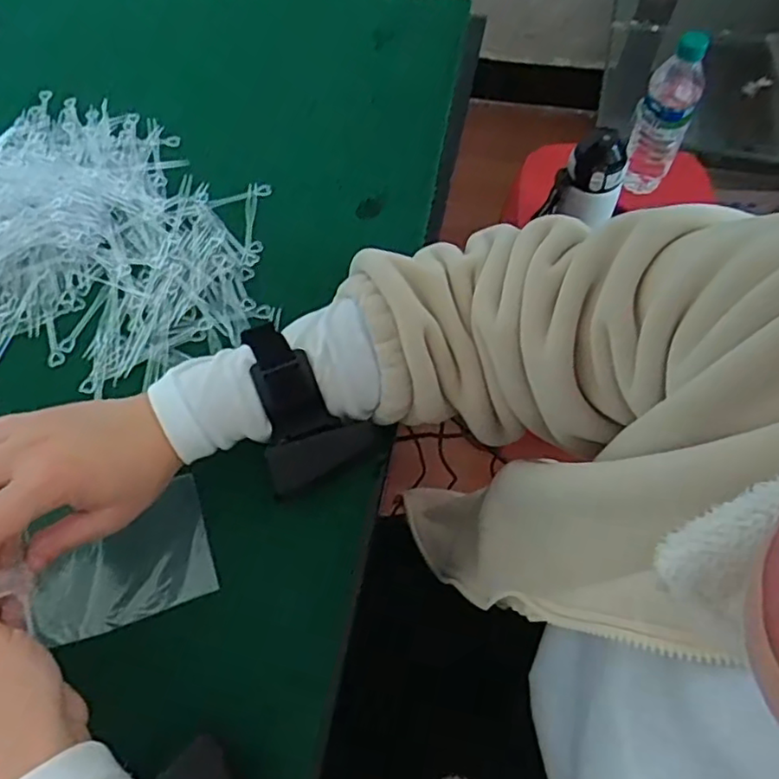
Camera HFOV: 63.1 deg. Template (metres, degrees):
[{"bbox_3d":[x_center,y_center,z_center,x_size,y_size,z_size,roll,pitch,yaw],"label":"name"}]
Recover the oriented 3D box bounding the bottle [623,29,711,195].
[{"bbox_3d":[0.361,-0.353,0.846,0.068,0.220,0.061,23,66,13],"label":"bottle"}]

